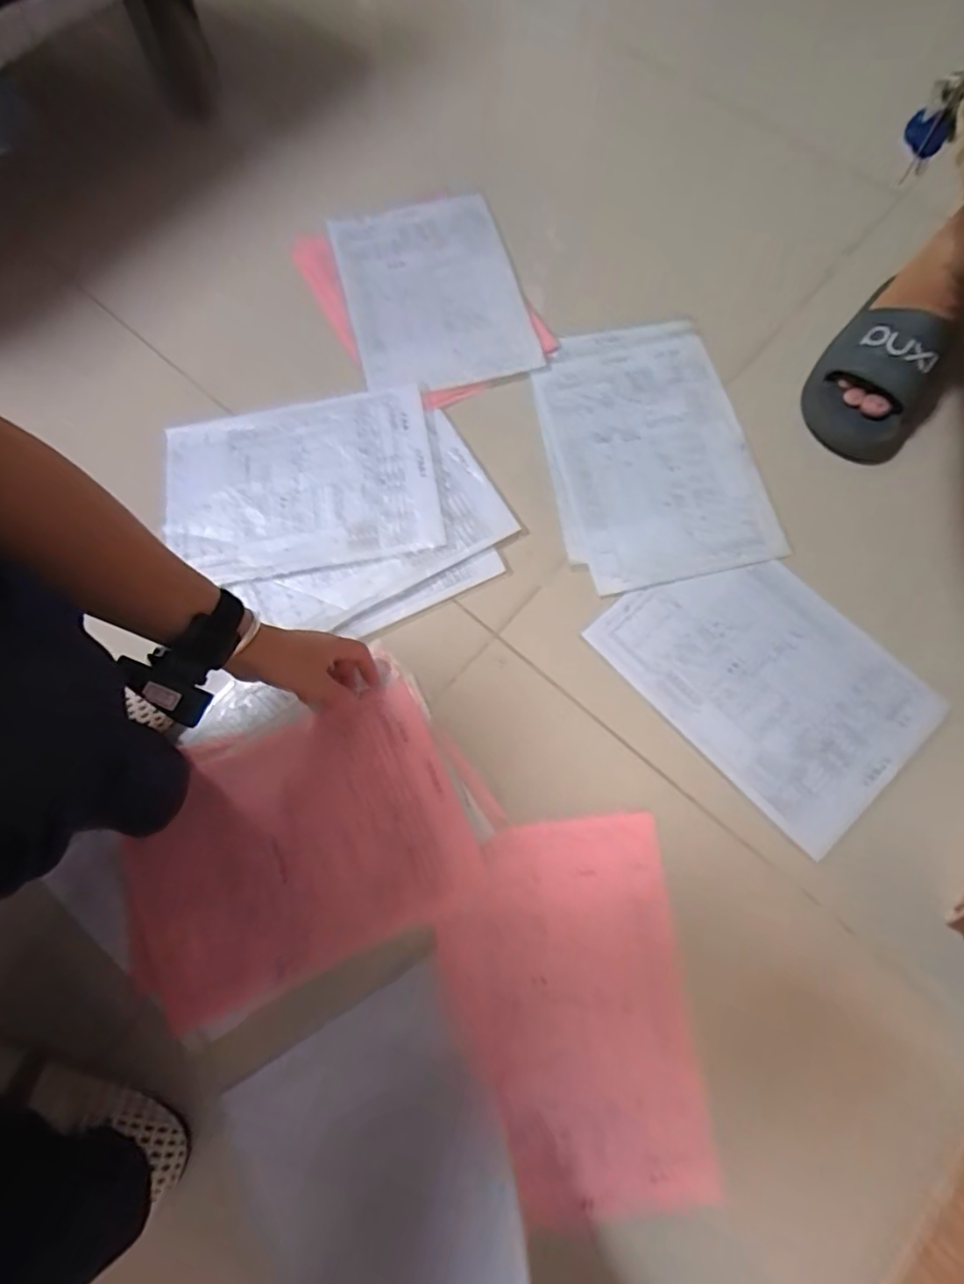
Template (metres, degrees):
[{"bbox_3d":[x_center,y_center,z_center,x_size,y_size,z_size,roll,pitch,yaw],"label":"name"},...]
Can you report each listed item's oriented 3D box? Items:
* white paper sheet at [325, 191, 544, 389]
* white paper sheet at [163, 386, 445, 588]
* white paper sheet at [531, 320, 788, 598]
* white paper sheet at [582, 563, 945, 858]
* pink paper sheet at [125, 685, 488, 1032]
[{"bbox_3d":[-0.062,-0.429,0.726,0.205,0.011,0.284,-14,73,-4],"label":"white paper sheet"},{"bbox_3d":[-0.203,-0.173,0.654,0.290,0.009,0.211,-9,74,-2],"label":"white paper sheet"},{"bbox_3d":[0.183,-0.214,0.664,0.217,0.008,0.321,-13,74,-1],"label":"white paper sheet"},{"bbox_3d":[0.278,0.029,0.584,0.205,0.005,0.289,-42,77,-11],"label":"white paper sheet"},{"bbox_3d":[-0.170,0.183,0.535,0.298,0.014,0.214,-21,74,-6],"label":"pink paper sheet"}]

